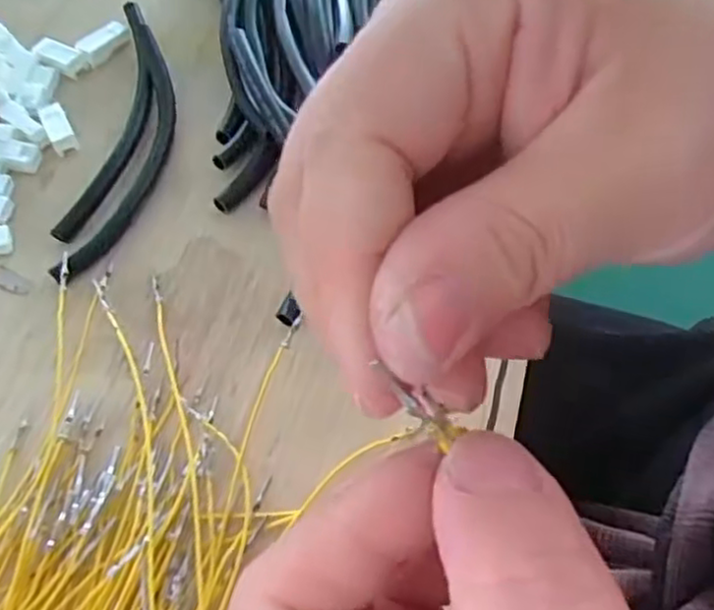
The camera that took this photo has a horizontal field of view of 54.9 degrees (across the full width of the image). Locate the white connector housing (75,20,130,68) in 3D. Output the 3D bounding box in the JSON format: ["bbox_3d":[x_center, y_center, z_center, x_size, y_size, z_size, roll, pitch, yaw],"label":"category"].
[{"bbox_3d":[-0.122,-0.127,0.333,0.010,0.010,0.026,39,69,19],"label":"white connector housing"}]

